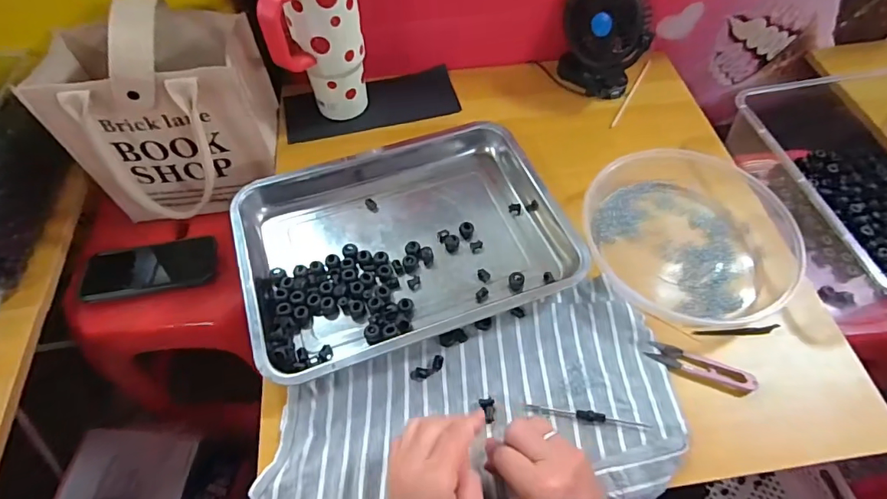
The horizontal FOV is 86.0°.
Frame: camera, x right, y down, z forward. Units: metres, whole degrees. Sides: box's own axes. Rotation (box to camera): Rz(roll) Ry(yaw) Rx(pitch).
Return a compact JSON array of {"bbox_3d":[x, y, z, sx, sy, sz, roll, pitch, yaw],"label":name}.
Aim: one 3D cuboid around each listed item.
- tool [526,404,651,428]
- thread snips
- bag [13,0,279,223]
[{"bbox_3d":[0.136,0.157,0.446,0.112,0.005,0.009,8,59,5],"label":"tool"},{"bbox_3d":[0.255,0.118,0.475,0.099,0.018,0.026,20,61,13],"label":"thread snips"},{"bbox_3d":[-0.340,-0.172,0.582,0.234,0.205,0.203,-11,59,-6],"label":"bag"}]

